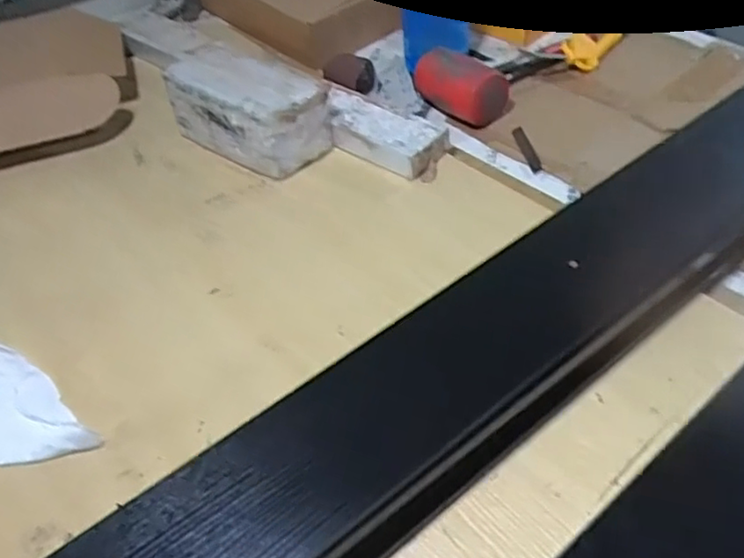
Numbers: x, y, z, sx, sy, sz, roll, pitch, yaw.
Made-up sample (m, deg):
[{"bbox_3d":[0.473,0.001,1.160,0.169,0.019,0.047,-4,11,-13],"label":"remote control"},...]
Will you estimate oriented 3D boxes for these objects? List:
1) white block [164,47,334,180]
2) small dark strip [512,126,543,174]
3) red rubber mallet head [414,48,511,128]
[{"bbox_3d":[-0.170,-0.225,0.863,0.217,0.111,0.103,28,55,29],"label":"white block"},{"bbox_3d":[0.208,-0.173,0.857,0.017,0.004,0.098,-10,46,-3],"label":"small dark strip"},{"bbox_3d":[0.121,-0.272,0.906,0.080,0.074,0.133,-30,50,-21],"label":"red rubber mallet head"}]

